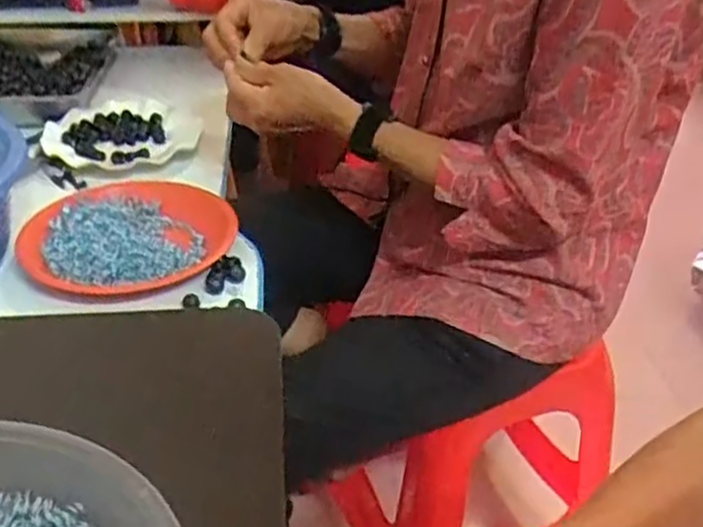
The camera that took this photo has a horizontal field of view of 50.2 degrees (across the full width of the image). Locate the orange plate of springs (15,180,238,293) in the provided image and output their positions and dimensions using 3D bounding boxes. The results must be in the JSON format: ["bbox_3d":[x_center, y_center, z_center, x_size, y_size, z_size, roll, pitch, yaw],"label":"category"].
[{"bbox_3d":[-0.210,-0.026,0.700,0.166,0.025,0.181,2,33,-1],"label":"orange plate of springs"}]

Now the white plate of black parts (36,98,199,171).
[{"bbox_3d":[-0.275,-0.155,0.902,0.180,0.021,0.196,-5,34,-11],"label":"white plate of black parts"}]

